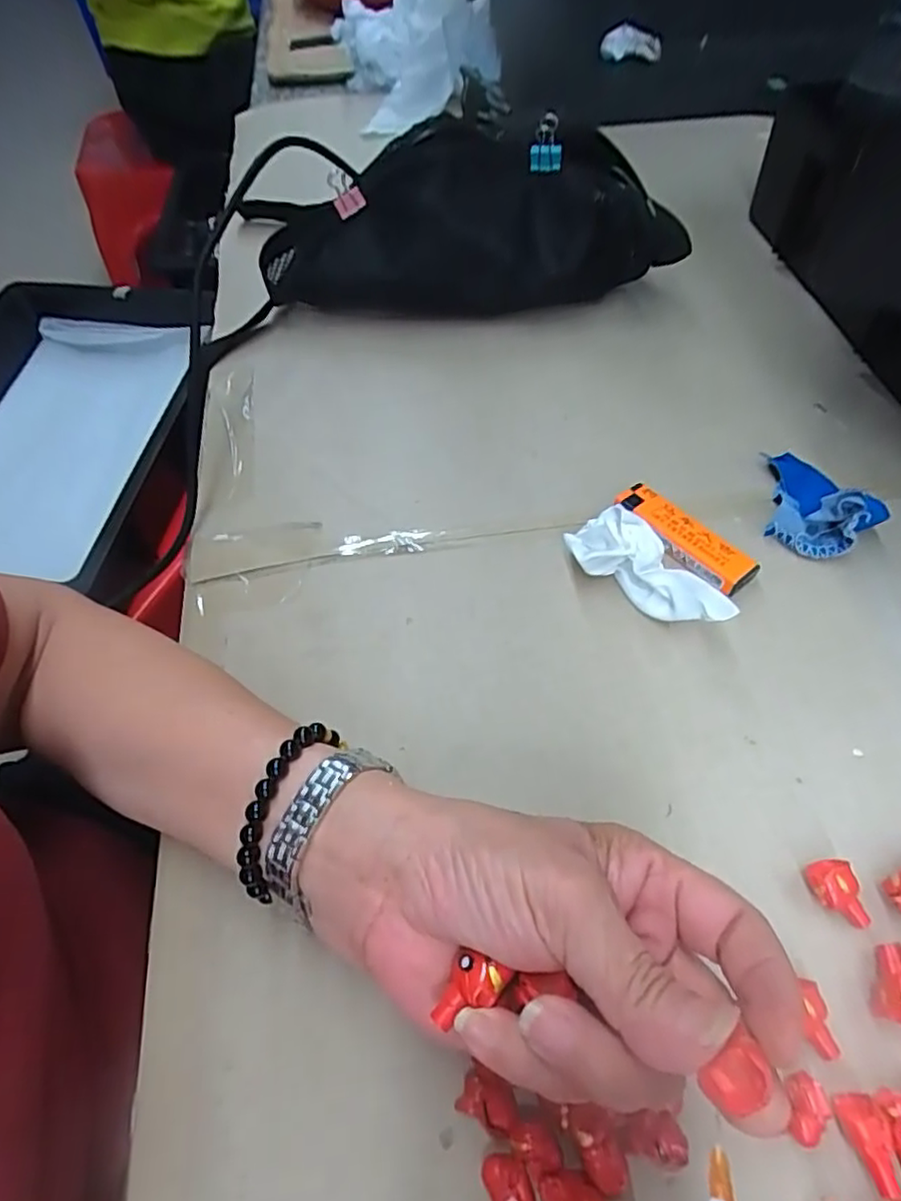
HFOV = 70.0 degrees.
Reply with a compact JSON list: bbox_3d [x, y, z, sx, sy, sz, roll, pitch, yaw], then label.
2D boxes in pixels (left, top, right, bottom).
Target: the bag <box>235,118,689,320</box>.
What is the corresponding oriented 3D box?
[{"bbox_3d":[0.011,-0.268,0.458,0.289,0.096,0.080,-2,58,0],"label":"bag"}]

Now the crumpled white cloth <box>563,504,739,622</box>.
[{"bbox_3d":[0.104,-0.019,0.328,0.083,0.034,0.042,29,63,18],"label":"crumpled white cloth"}]

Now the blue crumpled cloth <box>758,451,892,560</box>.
[{"bbox_3d":[0.204,-0.060,0.350,0.050,0.041,0.068,15,59,11],"label":"blue crumpled cloth"}]

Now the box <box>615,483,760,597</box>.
[{"bbox_3d":[0.123,-0.033,0.347,0.027,0.016,0.081,-38,64,-20],"label":"box"}]

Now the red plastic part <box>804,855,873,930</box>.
[{"bbox_3d":[0.155,0.118,0.257,0.018,0.013,0.025,-7,58,-3],"label":"red plastic part"}]

